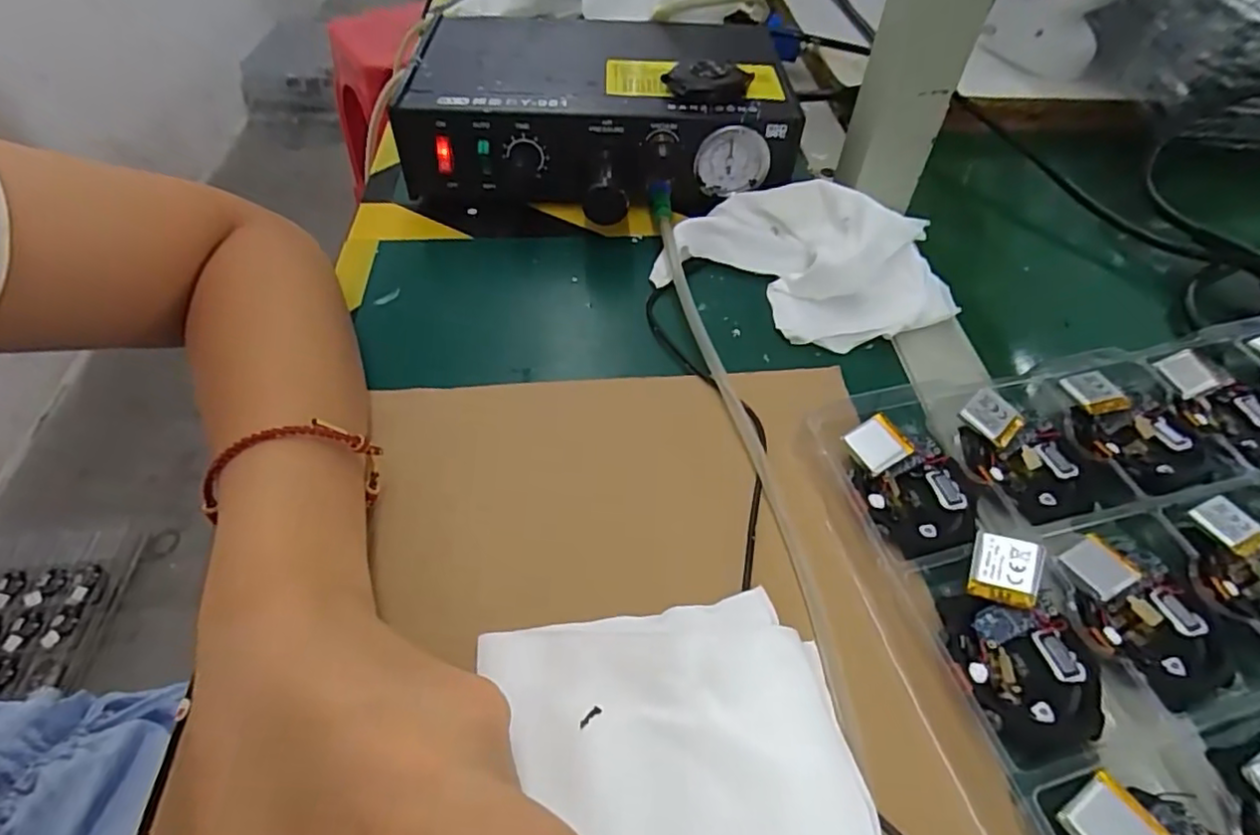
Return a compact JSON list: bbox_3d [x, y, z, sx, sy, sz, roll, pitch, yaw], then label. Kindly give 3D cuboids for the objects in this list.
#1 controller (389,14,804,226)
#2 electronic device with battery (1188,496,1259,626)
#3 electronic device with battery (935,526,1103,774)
[{"bbox_3d":[-0.017,-0.197,0.404,0.232,0.072,0.186,1,51,0],"label":"controller"},{"bbox_3d":[0.242,0.063,0.243,0.051,0.018,0.055,0,51,0],"label":"electronic device with battery"},{"bbox_3d":[0.133,0.077,0.214,0.048,0.023,0.064,-22,55,-18],"label":"electronic device with battery"}]

